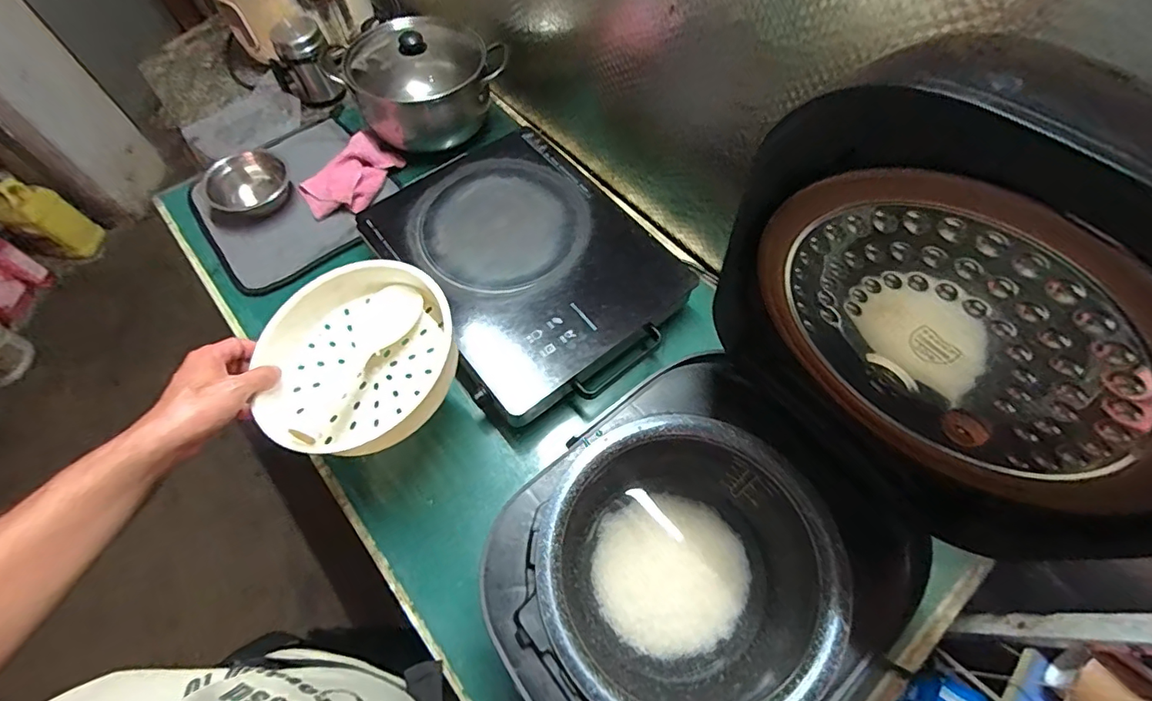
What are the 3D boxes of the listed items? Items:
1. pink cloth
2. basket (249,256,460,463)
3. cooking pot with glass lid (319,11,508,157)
[{"bbox_3d":[-0.358,-0.277,0.817,0.106,0.046,0.168,36,69,18],"label":"pink cloth"},{"bbox_3d":[-0.228,0.009,0.535,0.196,0.064,0.206,-18,64,-9],"label":"basket"},{"bbox_3d":[-0.251,-0.446,0.848,0.216,0.130,0.200,0,63,1],"label":"cooking pot with glass lid"}]

